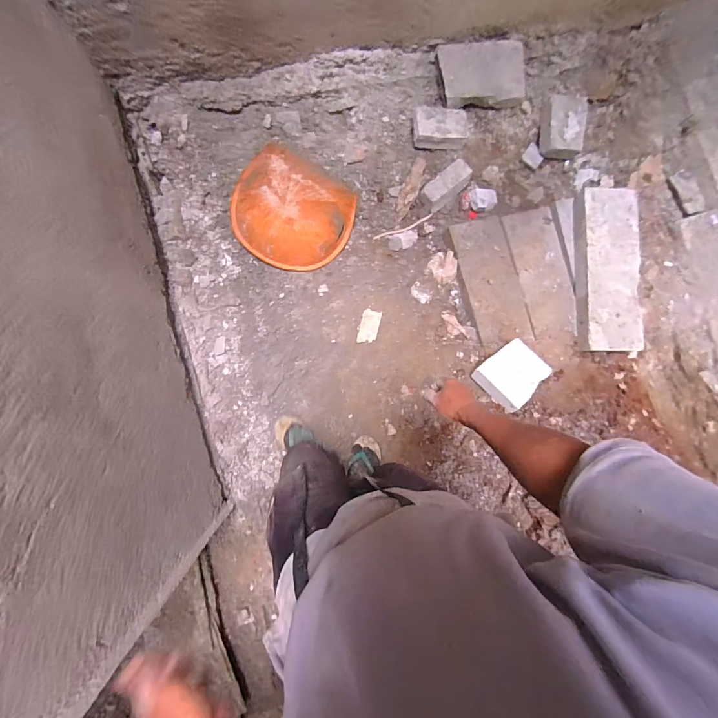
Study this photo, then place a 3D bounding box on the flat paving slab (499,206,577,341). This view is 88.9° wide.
[{"bbox_3d":[0.678,-0.318,1.345,0.197,0.043,0.469,-18,94,-7],"label":"flat paving slab"}]

